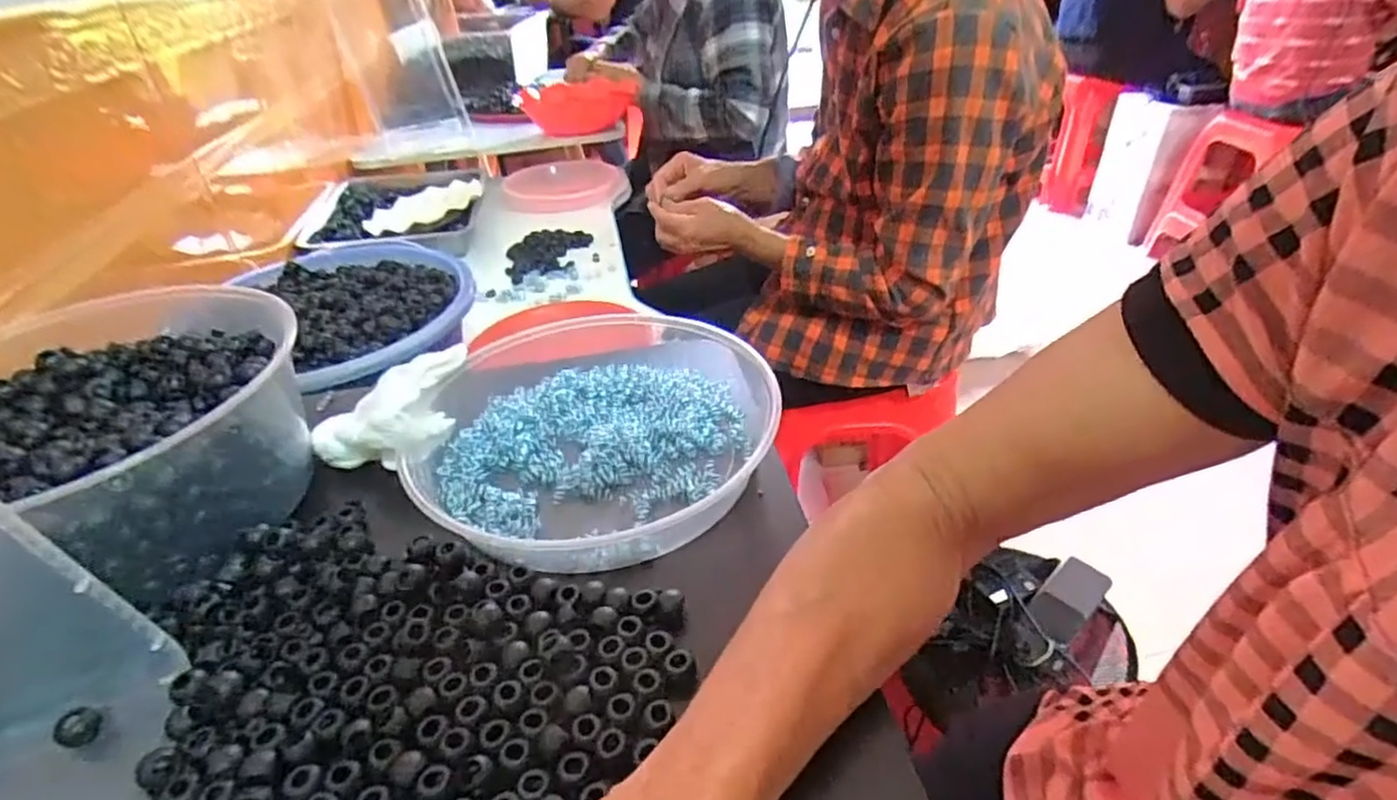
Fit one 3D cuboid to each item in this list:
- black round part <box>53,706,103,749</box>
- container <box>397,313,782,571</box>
[{"bbox_3d":[-0.269,0.143,0.297,0.010,0.015,0.016,14,39,23],"label":"black round part"},{"bbox_3d":[-0.067,0.016,0.440,0.218,0.042,0.228,-2,36,2],"label":"container"}]

